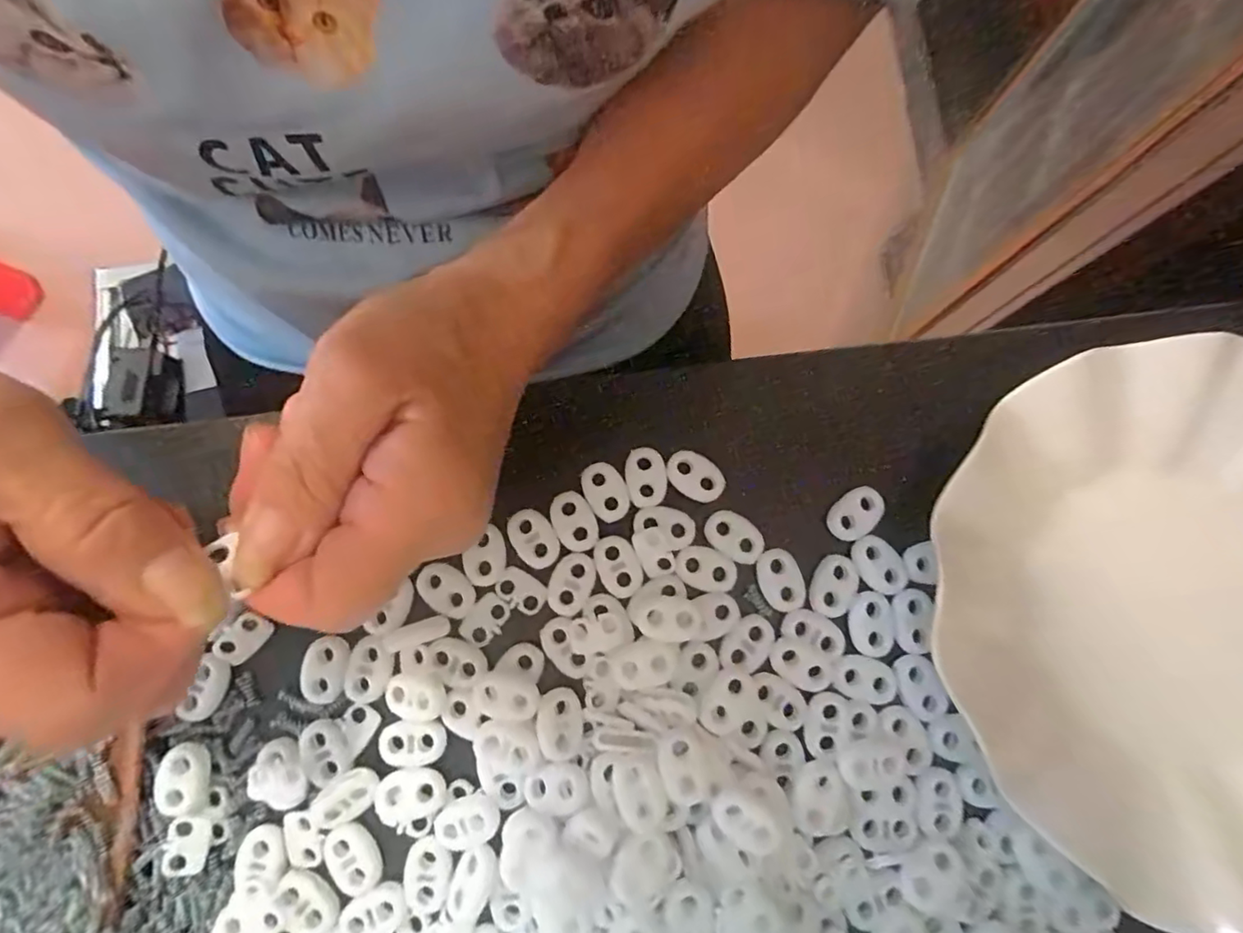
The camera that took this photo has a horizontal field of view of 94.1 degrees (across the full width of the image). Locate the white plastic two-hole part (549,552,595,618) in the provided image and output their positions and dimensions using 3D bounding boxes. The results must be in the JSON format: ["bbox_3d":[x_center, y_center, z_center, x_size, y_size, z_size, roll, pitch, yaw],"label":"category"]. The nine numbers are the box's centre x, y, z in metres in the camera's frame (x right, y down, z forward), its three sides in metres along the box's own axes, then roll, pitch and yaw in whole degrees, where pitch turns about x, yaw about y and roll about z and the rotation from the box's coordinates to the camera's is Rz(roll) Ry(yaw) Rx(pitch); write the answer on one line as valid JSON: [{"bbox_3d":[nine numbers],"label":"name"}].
[{"bbox_3d":[-0.018,0.042,0.207,0.015,0.004,0.023,24,80,4],"label":"white plastic two-hole part"}]

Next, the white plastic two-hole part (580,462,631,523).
[{"bbox_3d":[-0.006,0.009,0.213,0.015,0.004,0.022,-18,80,-4],"label":"white plastic two-hole part"}]

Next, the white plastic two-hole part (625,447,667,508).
[{"bbox_3d":[0.009,0.004,0.214,0.015,0.004,0.022,-5,79,-1],"label":"white plastic two-hole part"}]

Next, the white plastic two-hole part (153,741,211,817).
[{"bbox_3d":[-0.146,0.104,0.193,0.014,0.007,0.022,5,79,0],"label":"white plastic two-hole part"}]

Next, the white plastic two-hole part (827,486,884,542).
[{"bbox_3d":[0.086,0.018,0.214,0.021,0.009,0.016,-29,81,-6],"label":"white plastic two-hole part"}]

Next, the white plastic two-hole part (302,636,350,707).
[{"bbox_3d":[-0.104,0.071,0.201,0.014,0.004,0.022,5,79,0],"label":"white plastic two-hole part"}]

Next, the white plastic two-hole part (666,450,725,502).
[{"bbox_3d":[0.027,0.004,0.214,0.023,0.004,0.015,33,80,6],"label":"white plastic two-hole part"}]

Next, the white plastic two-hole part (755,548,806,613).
[{"bbox_3d":[0.057,0.041,0.209,0.015,0.004,0.022,-20,80,-4],"label":"white plastic two-hole part"}]

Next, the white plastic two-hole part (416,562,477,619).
[{"bbox_3d":[-0.063,0.044,0.207,0.022,0.004,0.015,37,81,6],"label":"white plastic two-hole part"}]

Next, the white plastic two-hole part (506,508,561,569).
[{"bbox_3d":[-0.032,0.026,0.210,0.015,0.004,0.022,-36,81,-7],"label":"white plastic two-hole part"}]

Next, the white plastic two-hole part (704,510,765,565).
[{"bbox_3d":[0.041,0.026,0.210,0.023,0.004,0.015,35,81,6],"label":"white plastic two-hole part"}]

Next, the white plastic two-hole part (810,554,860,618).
[{"bbox_3d":[0.077,0.043,0.206,0.015,0.004,0.023,24,80,4],"label":"white plastic two-hole part"}]

